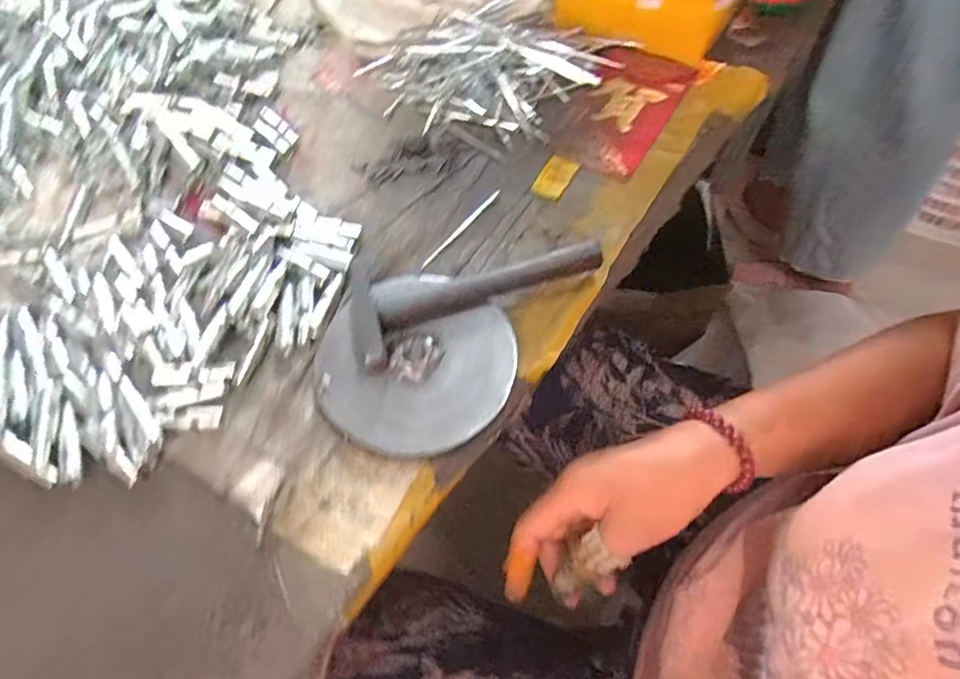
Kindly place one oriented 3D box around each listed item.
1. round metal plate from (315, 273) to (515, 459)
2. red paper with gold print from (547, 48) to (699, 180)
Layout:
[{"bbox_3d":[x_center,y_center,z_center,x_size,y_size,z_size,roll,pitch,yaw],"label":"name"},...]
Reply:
[{"bbox_3d":[-0.041,0.013,0.359,0.121,0.012,0.122,0,60,0],"label":"round metal plate"},{"bbox_3d":[0.127,-0.208,0.493,0.081,0.009,0.166,27,64,15],"label":"red paper with gold print"}]

